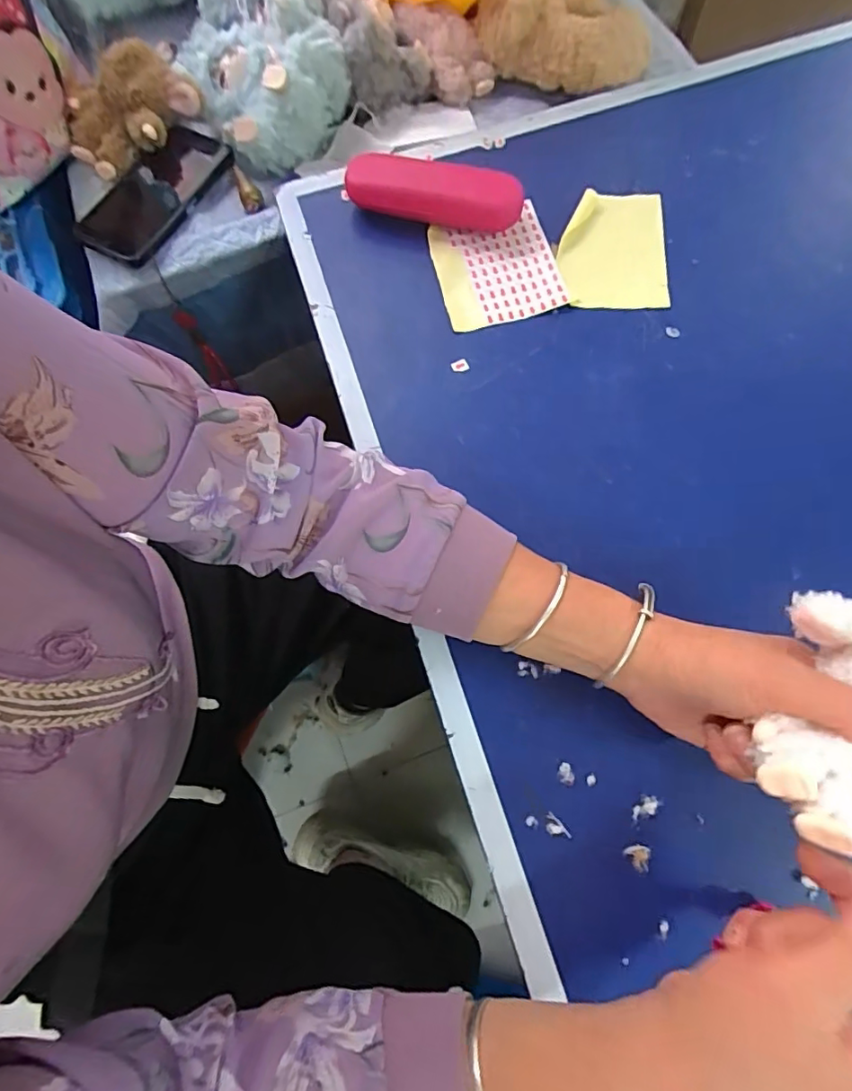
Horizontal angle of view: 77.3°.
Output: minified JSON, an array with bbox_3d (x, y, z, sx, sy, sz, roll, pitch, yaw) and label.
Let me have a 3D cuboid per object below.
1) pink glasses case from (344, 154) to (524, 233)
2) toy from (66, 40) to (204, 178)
[{"bbox_3d":[0.008,-0.305,0.463,0.146,0.042,0.046,10,73,5],"label":"pink glasses case"},{"bbox_3d":[-0.282,-0.421,0.509,0.129,0.059,0.094,-35,75,-8],"label":"toy"}]

